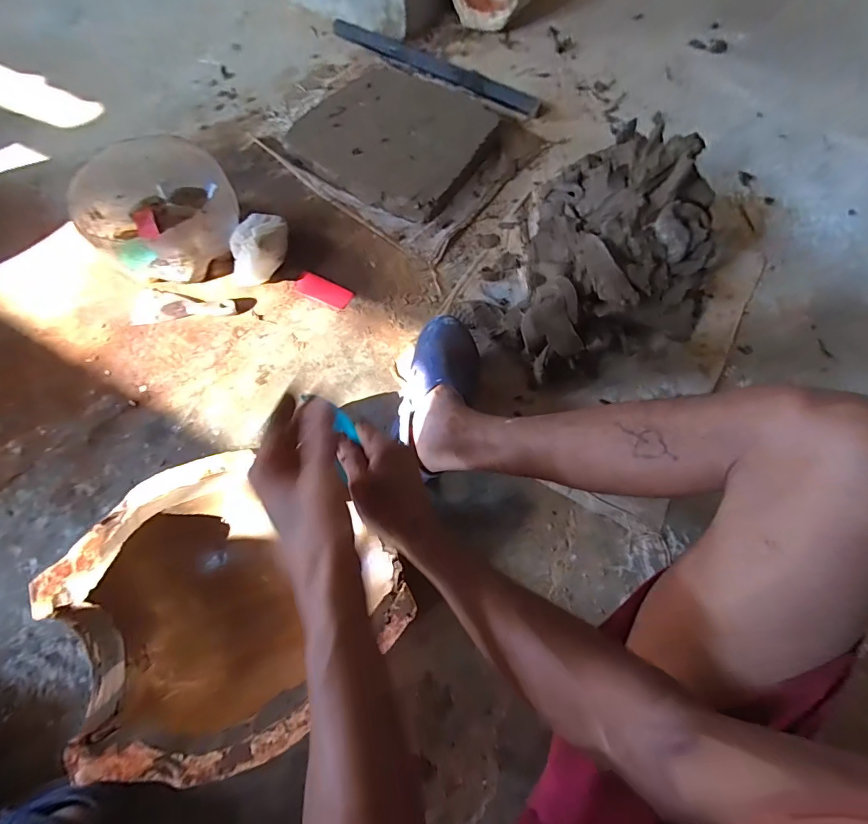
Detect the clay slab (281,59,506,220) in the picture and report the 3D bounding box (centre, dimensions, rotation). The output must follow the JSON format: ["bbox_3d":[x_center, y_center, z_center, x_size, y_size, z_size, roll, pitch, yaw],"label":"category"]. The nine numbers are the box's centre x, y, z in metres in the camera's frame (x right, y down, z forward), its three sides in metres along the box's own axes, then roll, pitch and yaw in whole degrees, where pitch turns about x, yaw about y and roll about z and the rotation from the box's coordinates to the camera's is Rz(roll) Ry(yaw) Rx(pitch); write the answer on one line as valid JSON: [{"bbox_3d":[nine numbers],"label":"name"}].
[{"bbox_3d":[-0.078,-0.585,0.886,0.426,0.052,0.344,34,72,11],"label":"clay slab"}]

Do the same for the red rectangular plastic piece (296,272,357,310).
[{"bbox_3d":[-0.199,-0.218,0.772,0.102,0.005,0.043,26,70,8],"label":"red rectangular plastic piece"}]

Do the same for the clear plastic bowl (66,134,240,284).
[{"bbox_3d":[-0.468,-0.343,0.739,0.223,0.123,0.246,-41,75,-16],"label":"clear plastic bowl"}]

